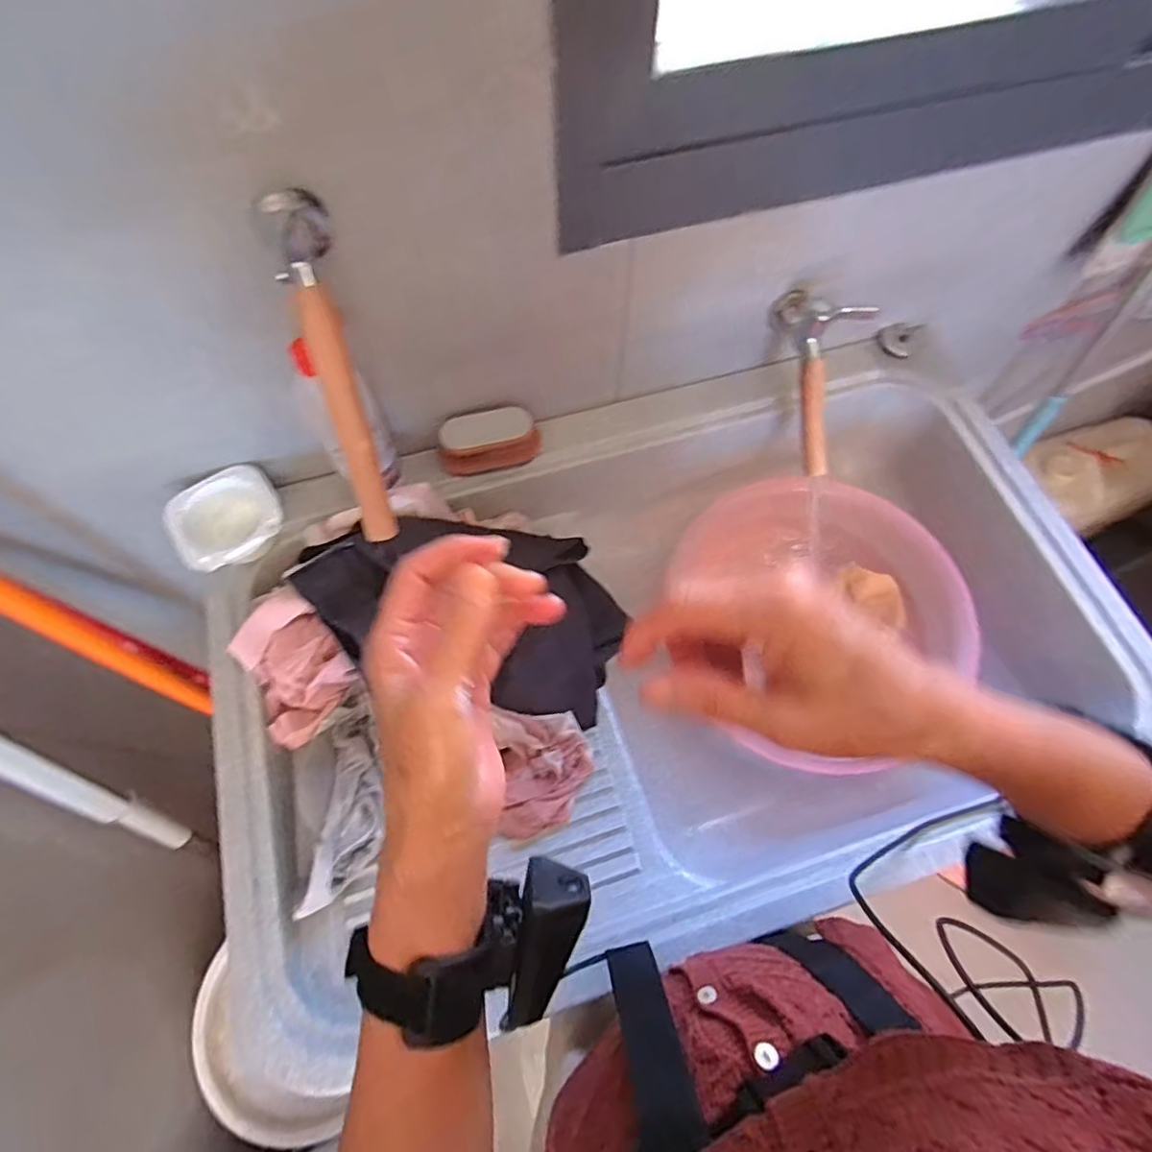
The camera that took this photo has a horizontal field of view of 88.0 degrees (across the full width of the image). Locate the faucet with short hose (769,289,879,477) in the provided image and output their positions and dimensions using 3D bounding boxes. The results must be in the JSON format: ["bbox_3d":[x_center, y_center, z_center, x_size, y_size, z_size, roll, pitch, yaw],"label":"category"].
[{"bbox_3d":[0.278,-0.215,0.660,0.073,0.075,0.199,-13,104,-5],"label":"faucet with short hose"}]

